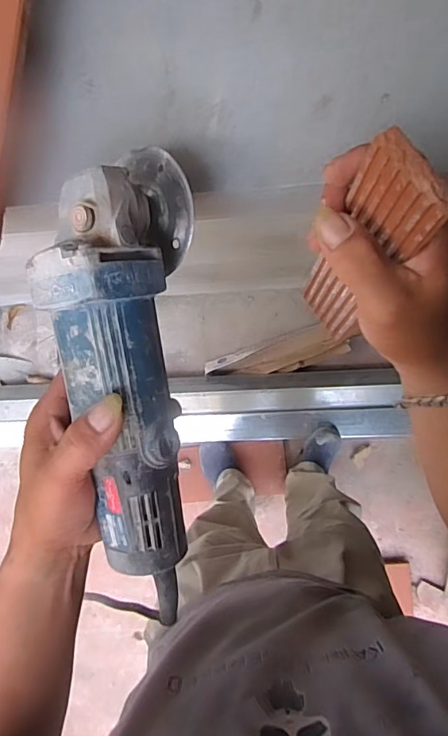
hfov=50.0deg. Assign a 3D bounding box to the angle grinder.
[{"bbox_3d":[-0.063,0.018,0.300,0.080,0.071,0.303,-3,94,10],"label":"angle grinder"}]

